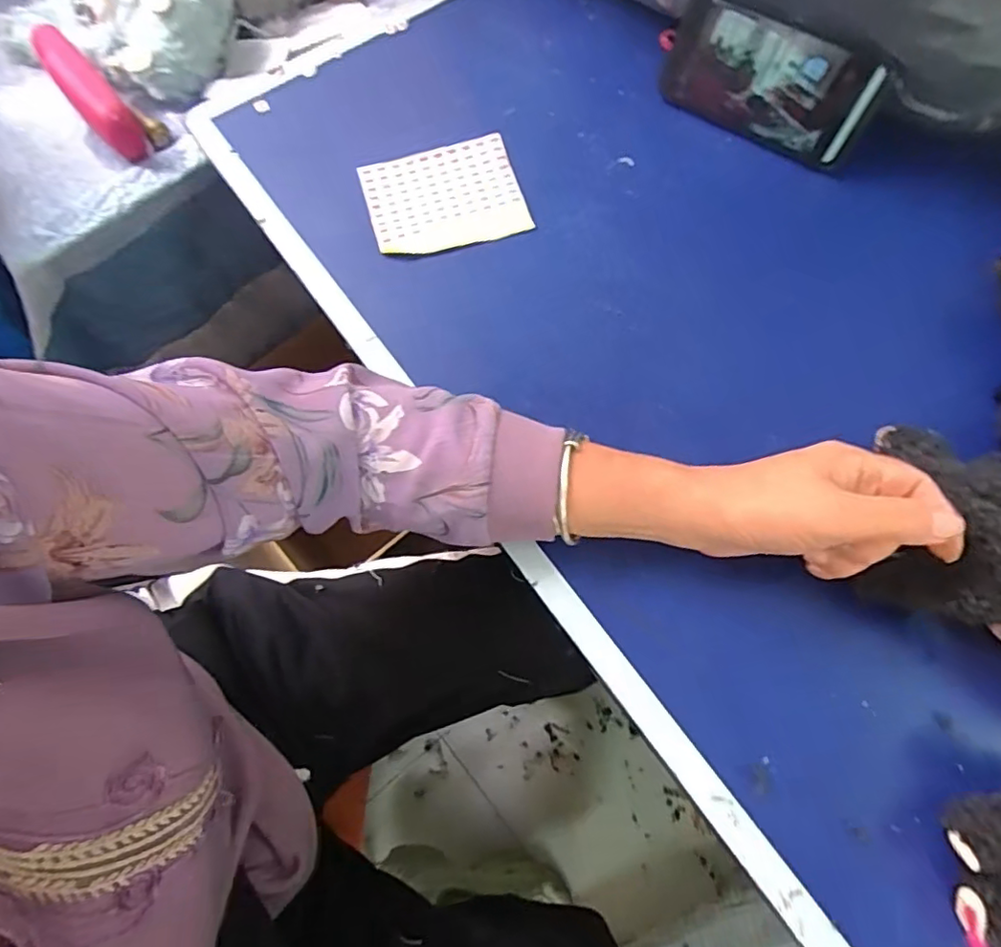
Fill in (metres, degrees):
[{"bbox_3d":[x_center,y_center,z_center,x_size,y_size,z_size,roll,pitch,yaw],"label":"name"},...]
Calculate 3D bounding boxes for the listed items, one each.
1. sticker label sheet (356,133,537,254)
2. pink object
[{"bbox_3d":[-0.046,-0.226,0.477,0.123,0.012,0.098,-17,71,-4],"label":"sticker label sheet"},{"bbox_3d":[-0.359,-0.332,0.514,0.033,0.048,0.129,-40,74,-12],"label":"pink object"}]

